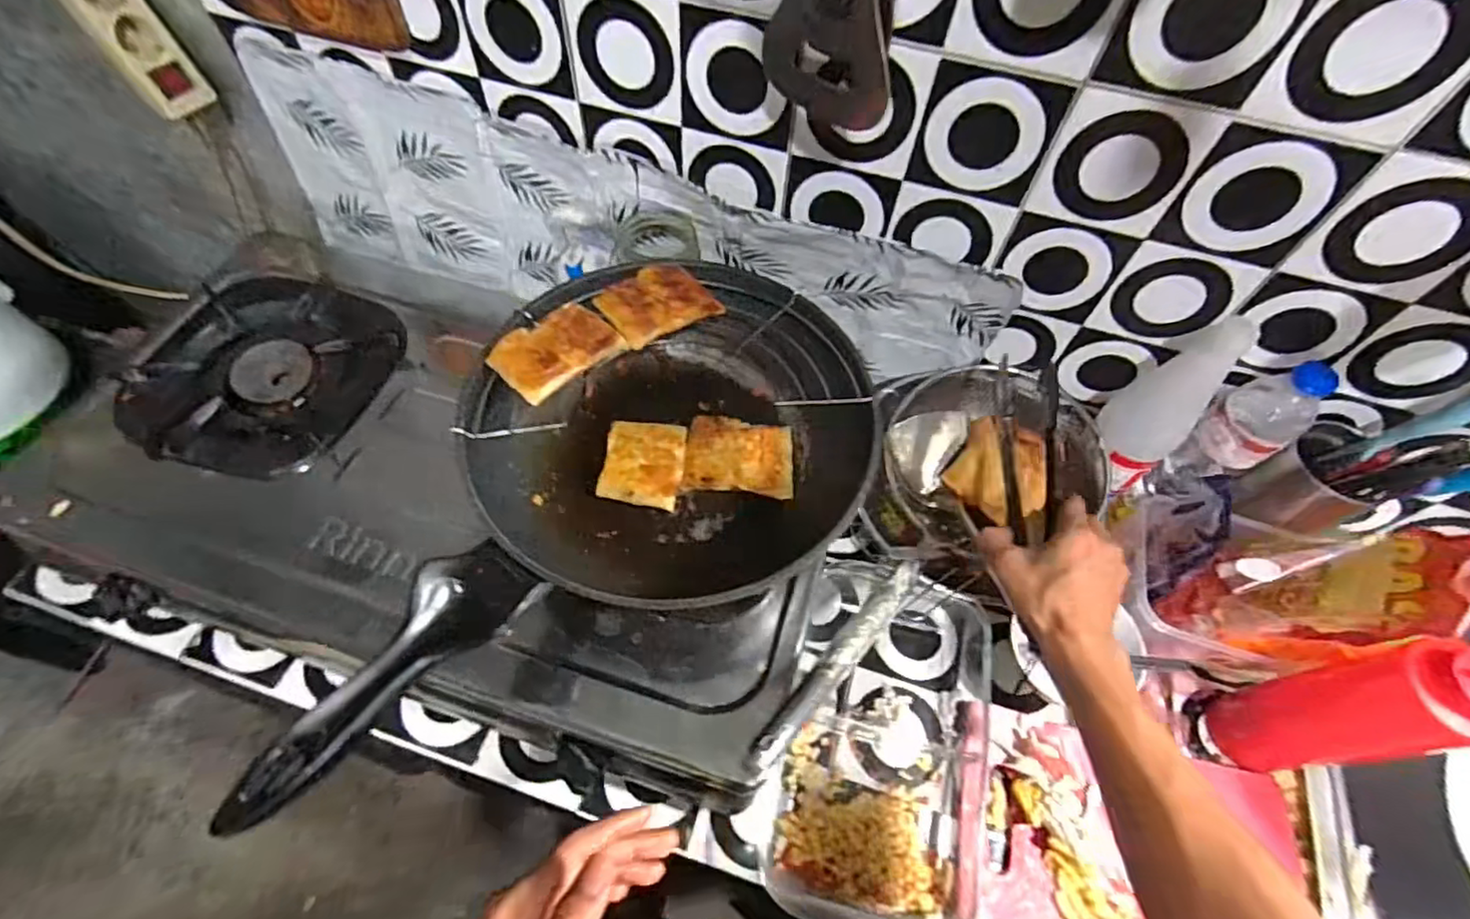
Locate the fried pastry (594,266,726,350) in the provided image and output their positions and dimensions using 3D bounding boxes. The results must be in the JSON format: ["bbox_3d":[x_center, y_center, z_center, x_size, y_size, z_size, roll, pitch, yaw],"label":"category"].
[{"bbox_3d":[-0.063,-0.129,0.509,0.083,0.014,0.066,-28,65,-18],"label":"fried pastry"}]

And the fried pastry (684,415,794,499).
[{"bbox_3d":[0.005,-0.004,0.535,0.090,0.012,0.067,6,59,0],"label":"fried pastry"}]

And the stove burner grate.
[{"bbox_3d":[-0.454,-0.082,0.608,0.222,0.047,0.202,16,60,6],"label":"stove burner grate"}]

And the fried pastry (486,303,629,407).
[{"bbox_3d":[-0.138,-0.086,0.482,0.087,0.012,0.065,-36,68,-22],"label":"fried pastry"}]

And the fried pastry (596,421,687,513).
[{"bbox_3d":[-0.076,0.003,0.527,0.065,0.017,0.070,7,59,1],"label":"fried pastry"}]

